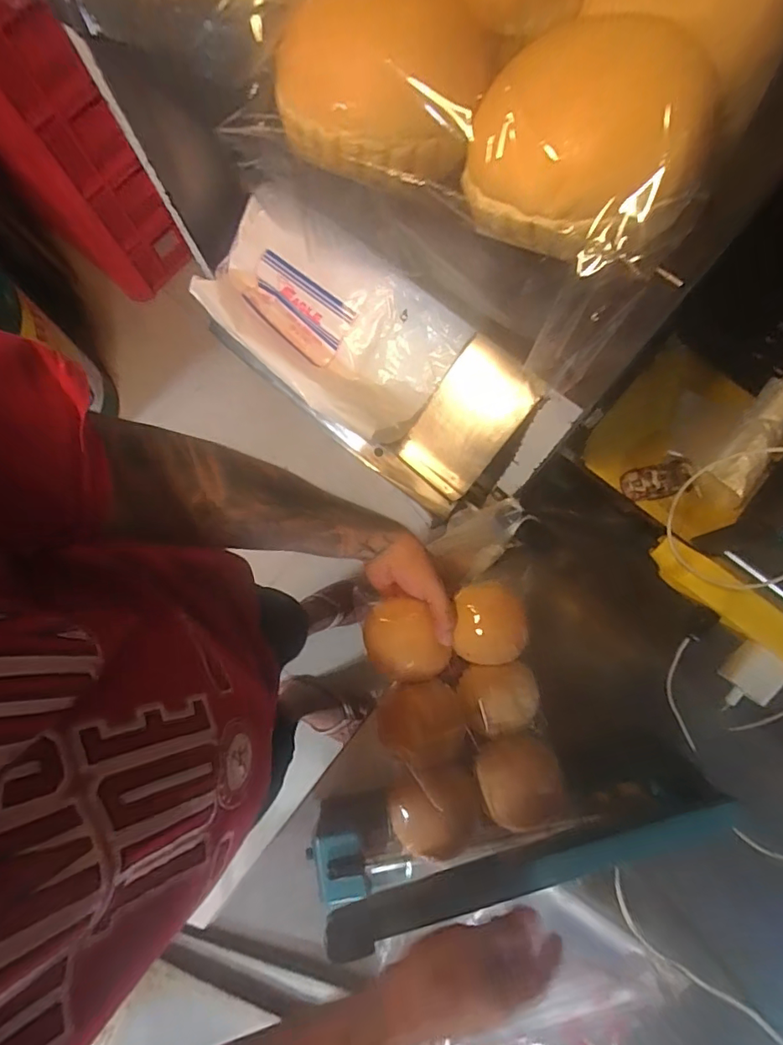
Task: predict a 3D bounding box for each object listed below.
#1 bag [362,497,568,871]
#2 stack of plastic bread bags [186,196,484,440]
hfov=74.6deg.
[{"bbox_3d":[0.066,0.165,0.547,0.173,0.057,0.314,-8,80,-2],"label":"bag"},{"bbox_3d":[-0.084,-0.265,0.662,0.338,0.057,0.195,42,96,13],"label":"stack of plastic bread bags"}]

